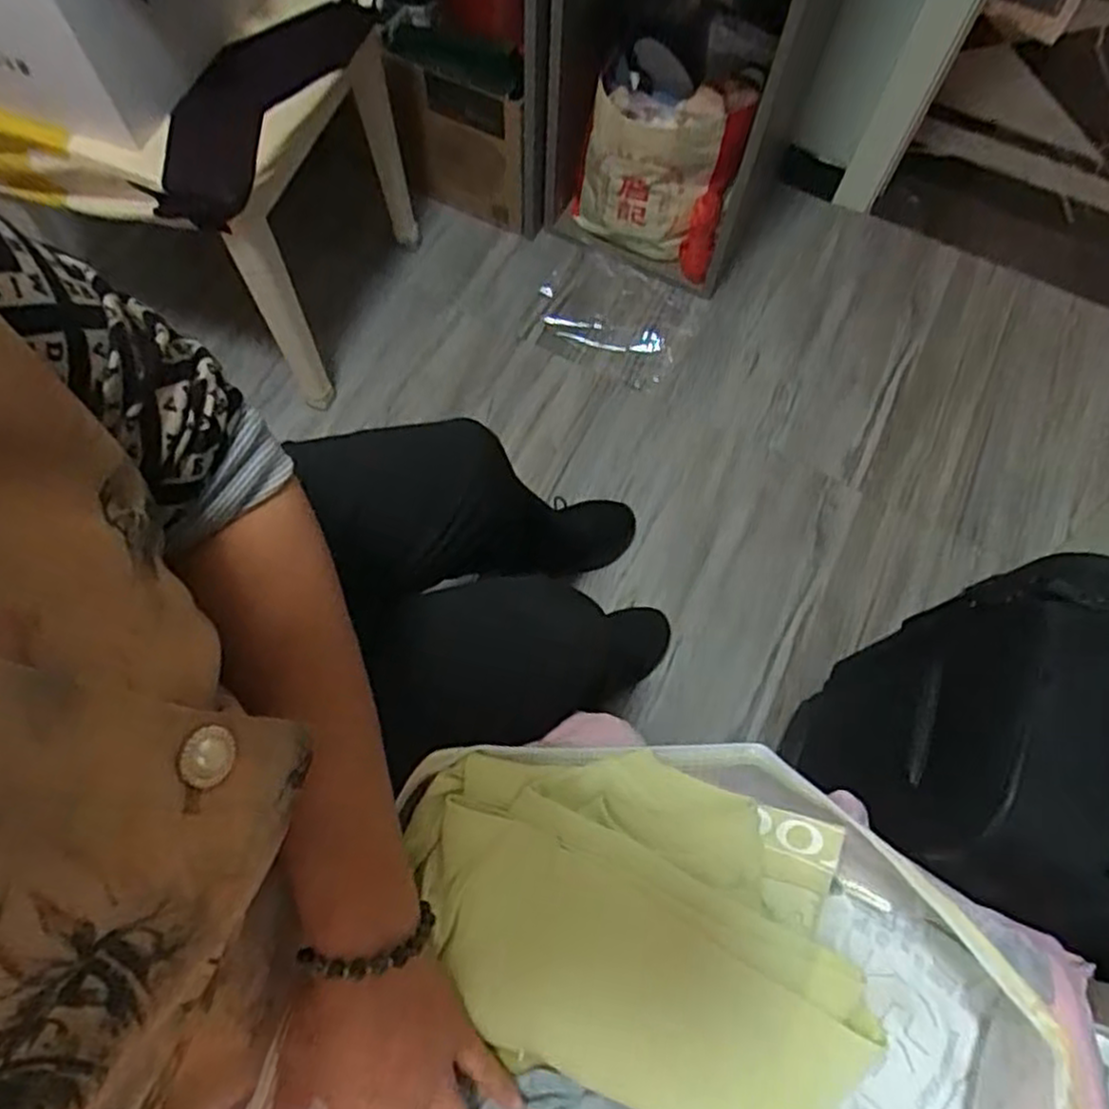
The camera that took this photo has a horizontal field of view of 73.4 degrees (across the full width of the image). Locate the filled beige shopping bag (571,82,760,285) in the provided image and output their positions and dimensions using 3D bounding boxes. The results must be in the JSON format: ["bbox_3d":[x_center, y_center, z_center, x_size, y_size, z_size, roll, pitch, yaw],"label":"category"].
[{"bbox_3d":[0.168,-0.620,1.243,0.258,0.277,0.111,8,67,1],"label":"filled beige shopping bag"}]

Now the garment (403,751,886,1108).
[{"bbox_3d":[0.044,0.202,0.405,0.259,0.049,0.162,17,67,5],"label":"garment"}]

